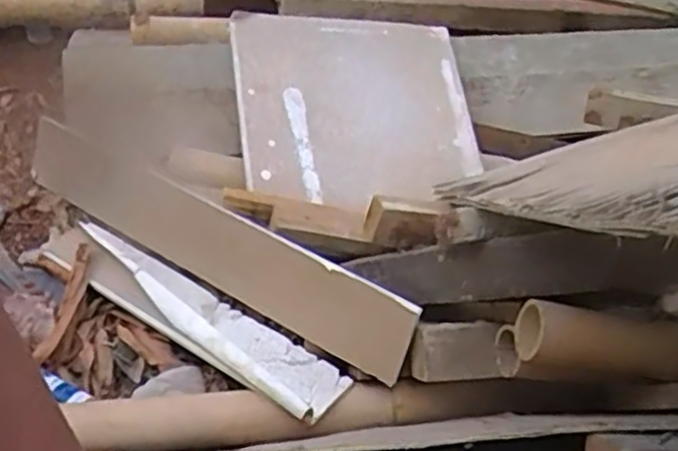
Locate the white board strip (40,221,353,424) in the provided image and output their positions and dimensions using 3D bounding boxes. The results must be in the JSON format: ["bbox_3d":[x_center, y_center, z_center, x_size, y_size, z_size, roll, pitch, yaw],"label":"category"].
[{"bbox_3d":[-0.209,0.115,1.023,0.488,0.029,0.100,27,34,24],"label":"white board strip"}]

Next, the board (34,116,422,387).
[{"bbox_3d":[-0.210,0.009,1.052,0.716,0.107,0.028,26,16,28],"label":"board"}]

